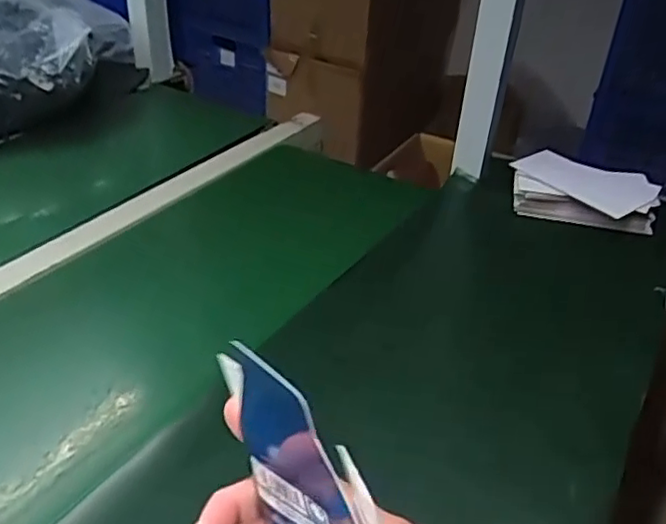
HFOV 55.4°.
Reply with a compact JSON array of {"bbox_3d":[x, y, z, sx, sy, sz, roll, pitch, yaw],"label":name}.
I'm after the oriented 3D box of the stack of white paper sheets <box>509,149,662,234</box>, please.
[{"bbox_3d":[0.317,-0.086,0.802,0.177,0.045,0.113,12,37,11],"label":"stack of white paper sheets"}]

